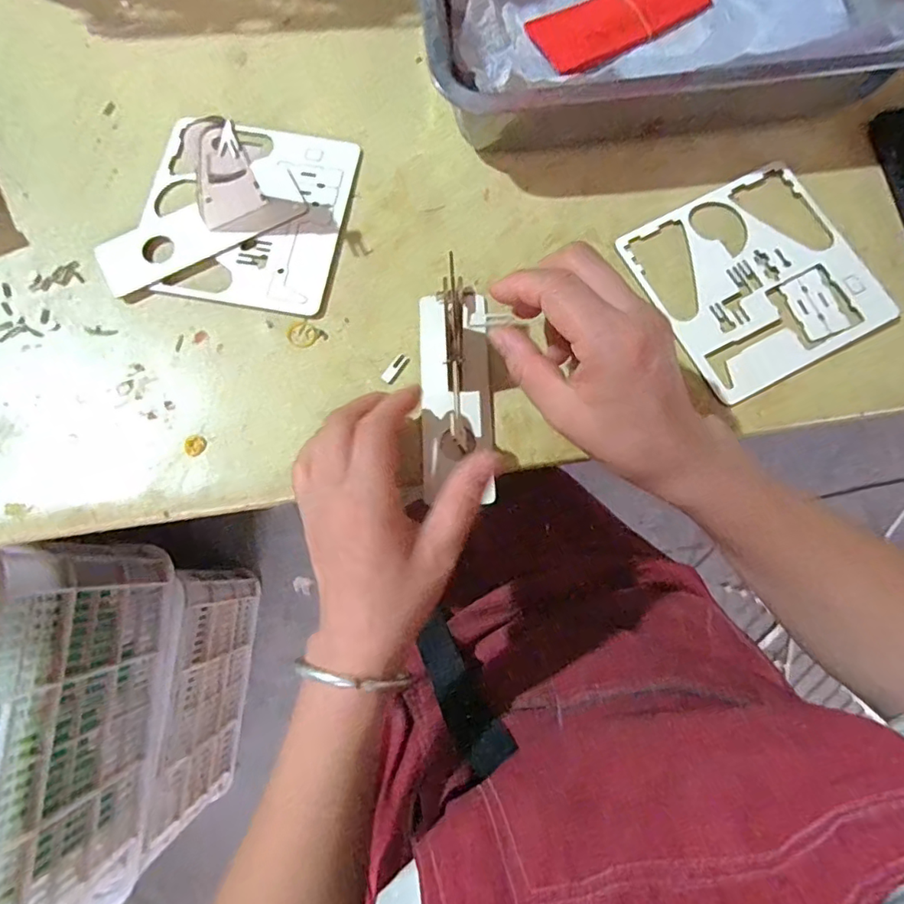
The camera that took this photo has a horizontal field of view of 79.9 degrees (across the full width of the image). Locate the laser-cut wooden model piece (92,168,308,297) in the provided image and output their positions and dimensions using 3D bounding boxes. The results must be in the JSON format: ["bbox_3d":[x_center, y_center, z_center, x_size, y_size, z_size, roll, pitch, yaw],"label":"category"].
[{"bbox_3d":[-0.177,-0.158,0.382,0.146,0.005,0.046,-30,79,-6],"label":"laser-cut wooden model piece"}]

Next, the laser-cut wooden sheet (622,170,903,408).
[{"bbox_3d":[0.212,-0.121,0.377,0.142,0.004,0.141,-27,79,-5],"label":"laser-cut wooden sheet"}]

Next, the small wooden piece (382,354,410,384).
[{"bbox_3d":[-0.038,-0.056,0.367,0.008,0.005,0.023,34,80,7],"label":"small wooden piece"}]

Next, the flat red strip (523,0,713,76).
[{"bbox_3d":[0.132,-0.339,0.419,0.146,0.007,0.060,-32,80,-7],"label":"flat red strip"}]

